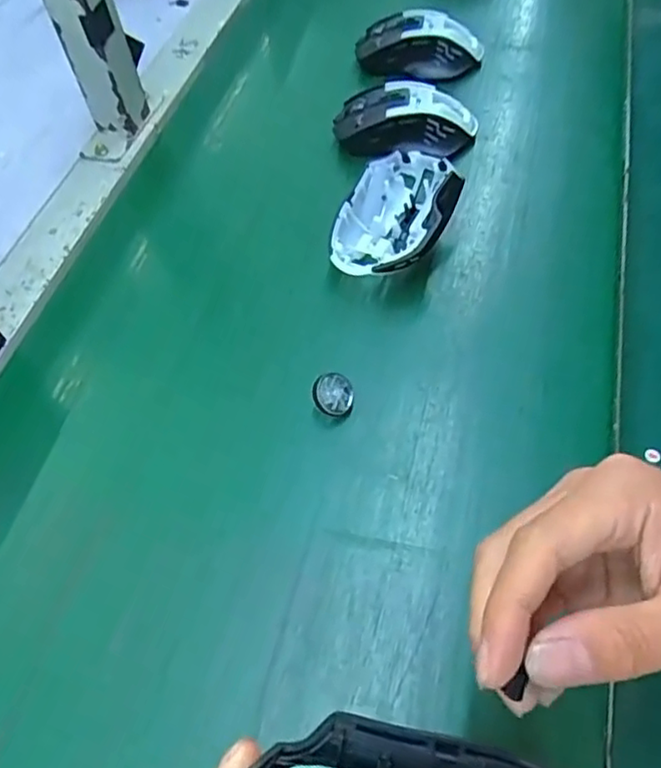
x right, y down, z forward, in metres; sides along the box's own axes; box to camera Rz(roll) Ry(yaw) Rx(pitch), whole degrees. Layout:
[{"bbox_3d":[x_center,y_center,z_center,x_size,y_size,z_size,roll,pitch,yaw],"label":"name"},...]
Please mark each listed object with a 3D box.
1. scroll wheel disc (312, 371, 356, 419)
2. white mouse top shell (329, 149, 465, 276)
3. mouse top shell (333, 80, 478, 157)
[{"bbox_3d":[0.002,0.006,0.397,0.027,0.006,0.028,-19,77,-24],"label":"scroll wheel disc"},{"bbox_3d":[0.048,-0.121,0.467,0.072,0.043,0.110,19,60,17],"label":"white mouse top shell"},{"bbox_3d":[0.061,-0.223,0.539,0.113,0.035,0.075,20,60,18],"label":"mouse top shell"}]

